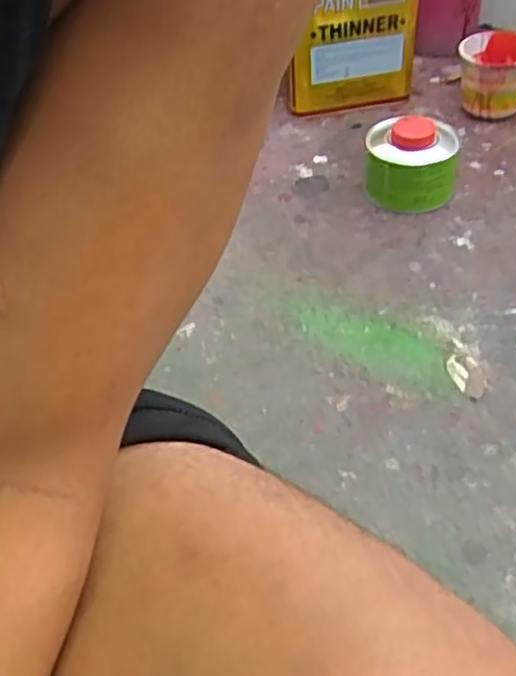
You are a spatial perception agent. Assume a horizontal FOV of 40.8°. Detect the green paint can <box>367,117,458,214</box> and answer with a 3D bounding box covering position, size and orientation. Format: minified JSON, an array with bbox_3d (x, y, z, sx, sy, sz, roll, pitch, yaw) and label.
[{"bbox_3d":[0.166,-0.189,0.760,0.102,0.081,0.084,6,47,12],"label":"green paint can"}]

